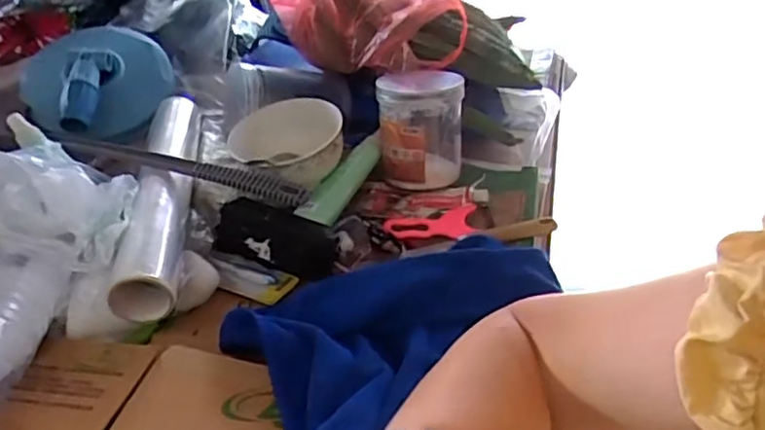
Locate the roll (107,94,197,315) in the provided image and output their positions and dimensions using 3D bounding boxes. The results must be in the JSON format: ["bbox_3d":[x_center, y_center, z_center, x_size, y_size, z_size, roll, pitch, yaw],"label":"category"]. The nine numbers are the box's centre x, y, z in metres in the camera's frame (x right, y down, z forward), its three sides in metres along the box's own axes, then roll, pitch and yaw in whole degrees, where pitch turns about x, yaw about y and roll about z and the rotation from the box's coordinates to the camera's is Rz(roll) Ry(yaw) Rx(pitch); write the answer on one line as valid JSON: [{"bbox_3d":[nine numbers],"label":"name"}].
[{"bbox_3d":[-0.204,-0.023,0.605,0.054,0.055,0.296,-8,35,-5],"label":"roll"}]

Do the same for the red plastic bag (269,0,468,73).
[{"bbox_3d":[-0.008,-0.222,0.730,0.222,0.091,0.104,21,42,32],"label":"red plastic bag"}]

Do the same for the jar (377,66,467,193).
[{"bbox_3d":[0.039,-0.089,0.647,0.079,0.102,0.090,2,35,10],"label":"jar"}]

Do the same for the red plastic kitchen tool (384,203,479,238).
[{"bbox_3d":[0.046,0.010,0.608,0.087,0.013,0.039,-7,35,-2],"label":"red plastic kitchen tool"}]

